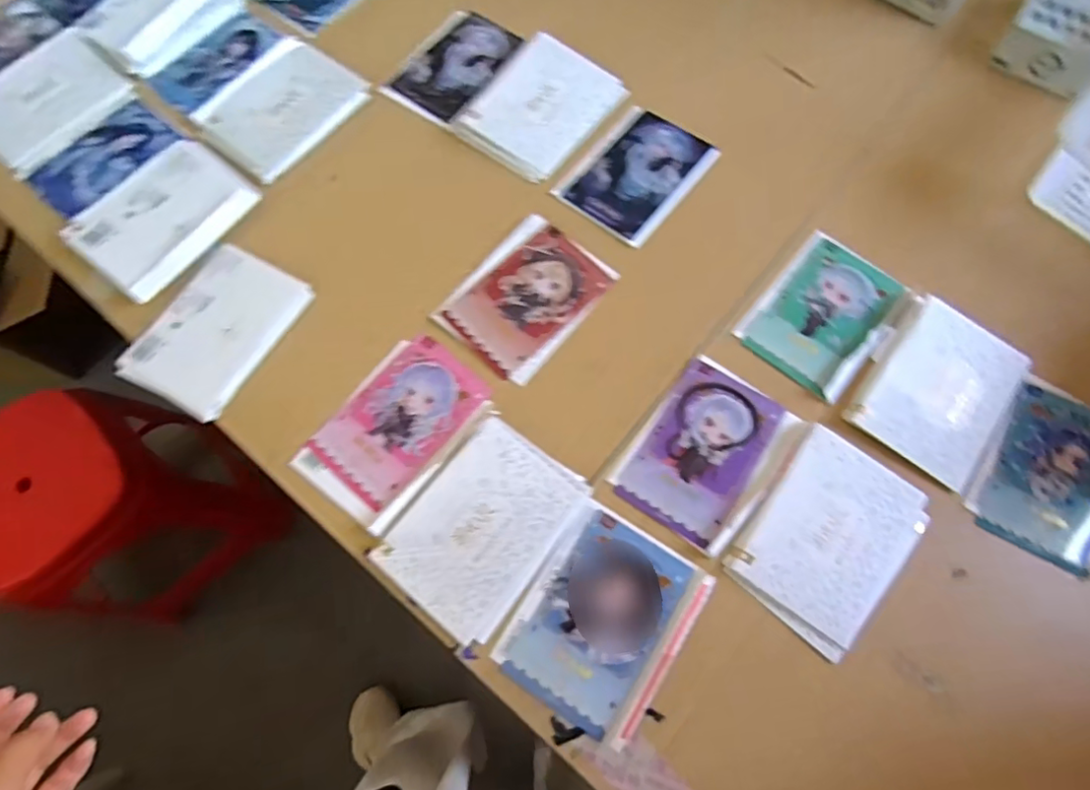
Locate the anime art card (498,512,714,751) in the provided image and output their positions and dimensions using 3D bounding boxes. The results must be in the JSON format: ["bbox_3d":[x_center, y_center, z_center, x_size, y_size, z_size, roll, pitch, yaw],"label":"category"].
[{"bbox_3d":[0.056,0.208,0.546,0.133,0.012,0.178,34,74,12],"label":"anime art card"}]

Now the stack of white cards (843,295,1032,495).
[{"bbox_3d":[0.411,-0.005,0.605,0.130,0.017,0.172,35,74,12],"label":"stack of white cards"}]

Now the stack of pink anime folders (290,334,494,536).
[{"bbox_3d":[-0.152,0.033,0.602,0.125,0.013,0.188,36,75,13],"label":"stack of pink anime folders"}]

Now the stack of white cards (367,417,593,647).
[{"bbox_3d":[-0.061,0.126,0.564,0.131,0.023,0.185,35,74,12],"label":"stack of white cards"}]

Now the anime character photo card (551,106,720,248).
[{"bbox_3d":[0.113,-0.271,0.710,0.127,0.005,0.172,38,75,13],"label":"anime character photo card"}]

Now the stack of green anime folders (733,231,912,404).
[{"bbox_3d":[0.312,-0.095,0.644,0.127,0.011,0.177,41,76,14],"label":"stack of green anime folders"}]

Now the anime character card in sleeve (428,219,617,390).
[{"bbox_3d":[-0.021,-0.114,0.656,0.130,0.011,0.177,37,75,13],"label":"anime character card in sleeve"}]

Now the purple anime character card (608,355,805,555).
[{"bbox_3d":[0.164,0.057,0.592,0.128,0.012,0.173,35,74,12],"label":"purple anime character card"}]

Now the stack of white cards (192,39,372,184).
[{"bbox_3d":[-0.338,-0.370,0.748,0.156,0.012,0.185,36,75,13],"label":"stack of white cards"}]

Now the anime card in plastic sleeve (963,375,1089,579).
[{"bbox_3d":[0.514,0.077,0.588,0.128,0.010,0.180,33,74,12],"label":"anime card in plastic sleeve"}]

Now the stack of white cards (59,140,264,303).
[{"bbox_3d":[-0.448,-0.214,0.685,0.147,0.020,0.185,36,75,13],"label":"stack of white cards"}]

